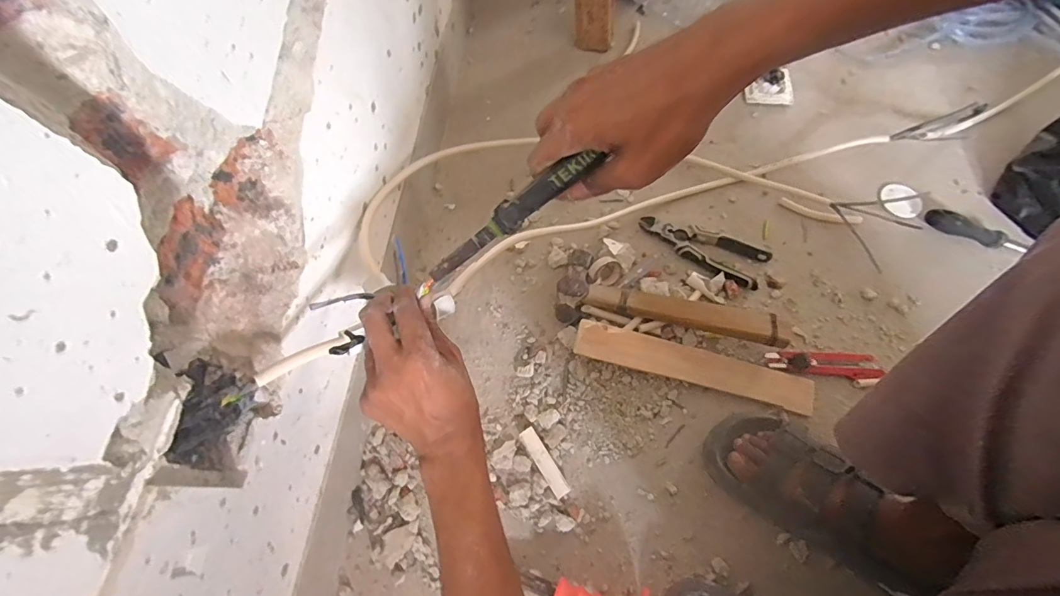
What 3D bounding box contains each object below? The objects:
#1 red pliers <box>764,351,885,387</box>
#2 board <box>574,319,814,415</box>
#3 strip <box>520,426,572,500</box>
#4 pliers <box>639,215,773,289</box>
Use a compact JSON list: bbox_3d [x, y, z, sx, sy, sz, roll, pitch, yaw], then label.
[{"bbox_3d":[0.388,0.089,0.596,0.142,0.019,0.041,6,67,3],"label":"red pliers"},{"bbox_3d":[0.213,0.086,0.589,0.304,0.017,0.052,15,80,2],"label":"board"},{"bbox_3d":[0.018,0.199,0.548,0.021,0.014,0.086,-31,70,-12],"label":"strip"},{"bbox_3d":[0.253,-0.079,0.666,0.185,0.018,0.081,25,70,11],"label":"pliers"}]

